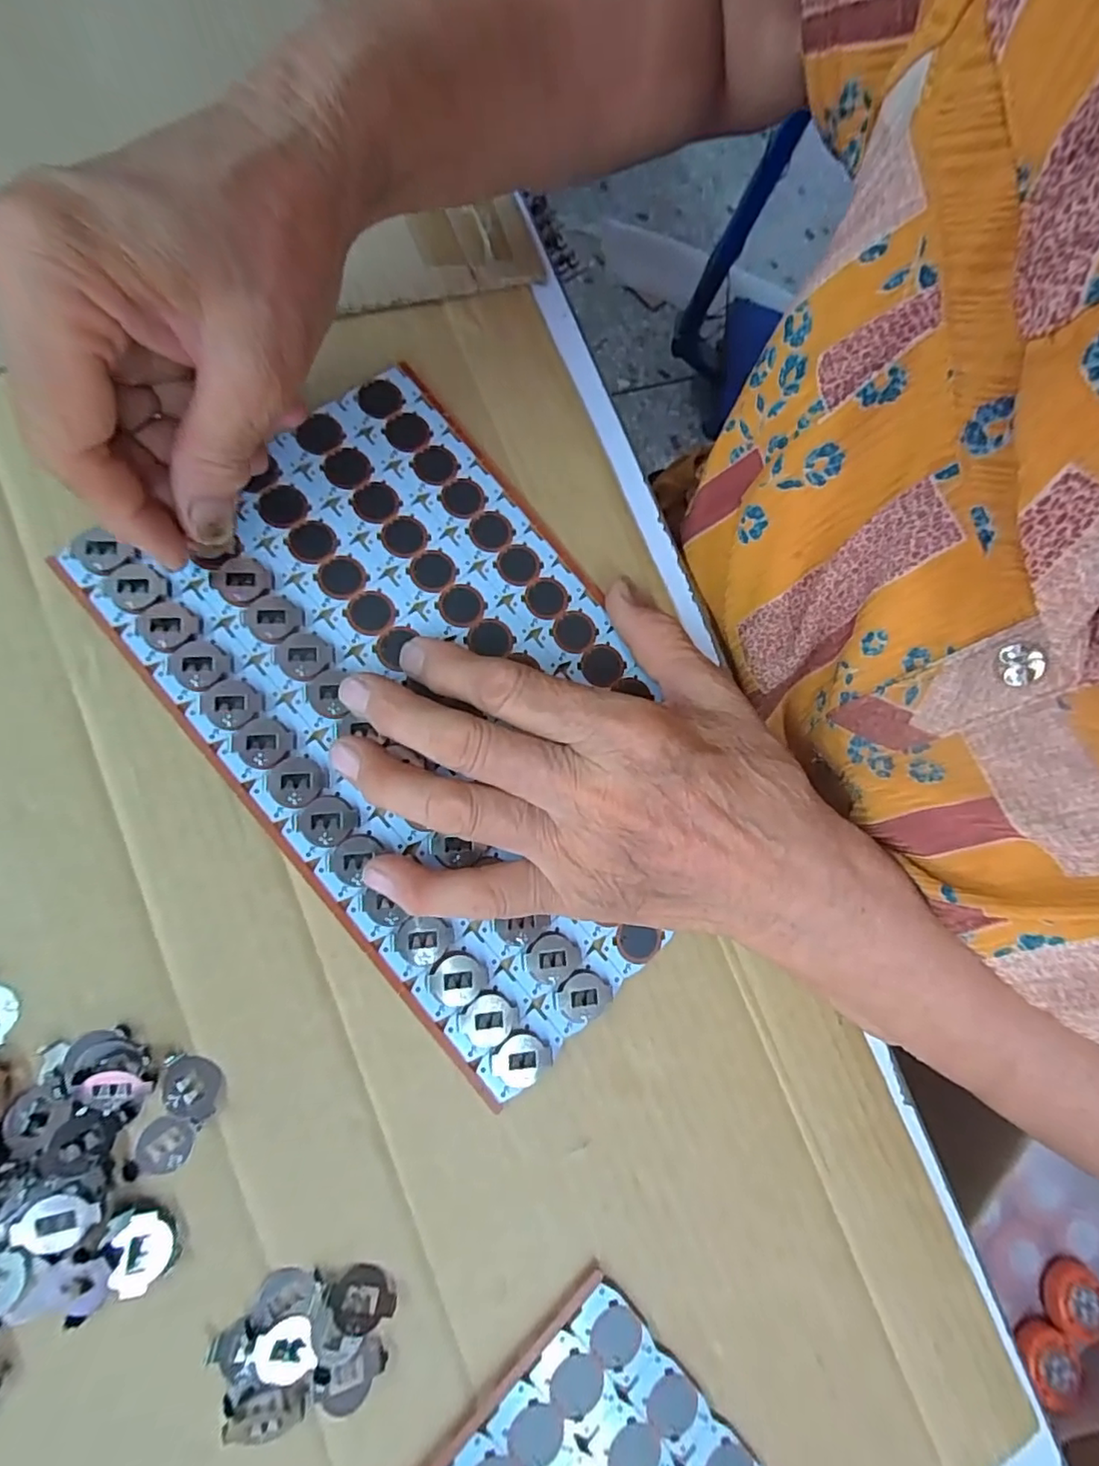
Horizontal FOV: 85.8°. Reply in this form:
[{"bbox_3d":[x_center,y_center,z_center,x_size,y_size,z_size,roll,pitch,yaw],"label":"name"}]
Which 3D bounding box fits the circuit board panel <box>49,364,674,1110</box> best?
[{"bbox_3d":[-0.041,-0.010,0.227,0.155,0.006,0.246,-38,90,-16],"label":"circuit board panel"}]

